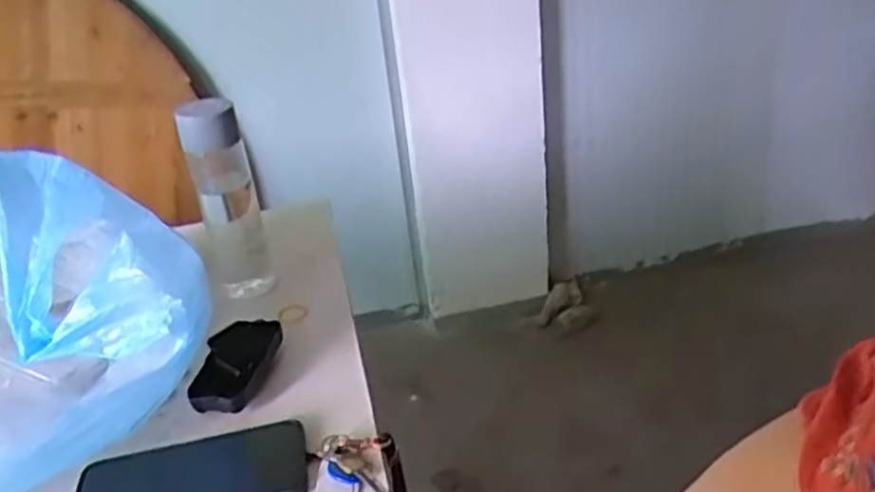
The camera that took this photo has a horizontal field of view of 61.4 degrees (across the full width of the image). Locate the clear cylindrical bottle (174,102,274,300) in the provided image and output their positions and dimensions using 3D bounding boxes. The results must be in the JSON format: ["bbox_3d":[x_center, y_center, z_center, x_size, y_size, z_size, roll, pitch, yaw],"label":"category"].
[{"bbox_3d":[-0.209,-0.050,0.728,0.061,0.180,0.048,-15,28,-15],"label":"clear cylindrical bottle"}]

